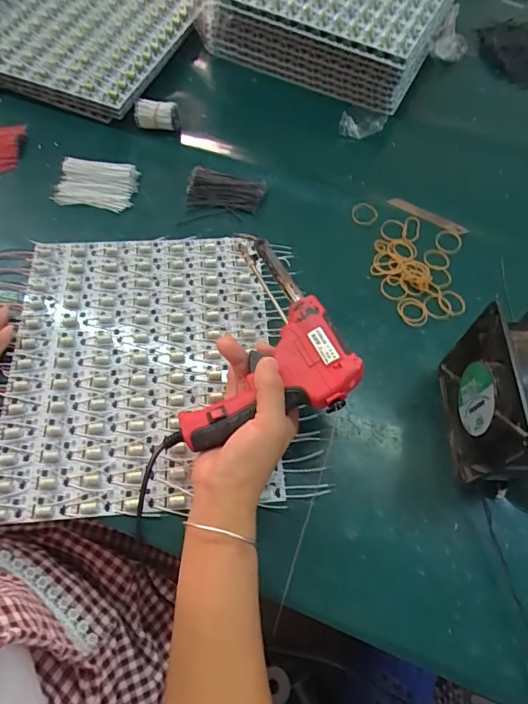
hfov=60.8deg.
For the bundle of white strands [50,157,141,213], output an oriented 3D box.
[{"bbox_3d":[-0.202,-0.202,0.541,0.092,0.016,0.063,8,63,2],"label":"bundle of white strands"}]

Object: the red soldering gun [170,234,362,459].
[{"bbox_3d":[0.015,-0.007,0.378,0.130,0.040,0.203,17,64,8],"label":"red soldering gun"}]

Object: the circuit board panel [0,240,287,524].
[{"bbox_3d":[-0.113,0.005,0.432,0.244,0.015,0.284,-3,63,-2],"label":"circuit board panel"}]

